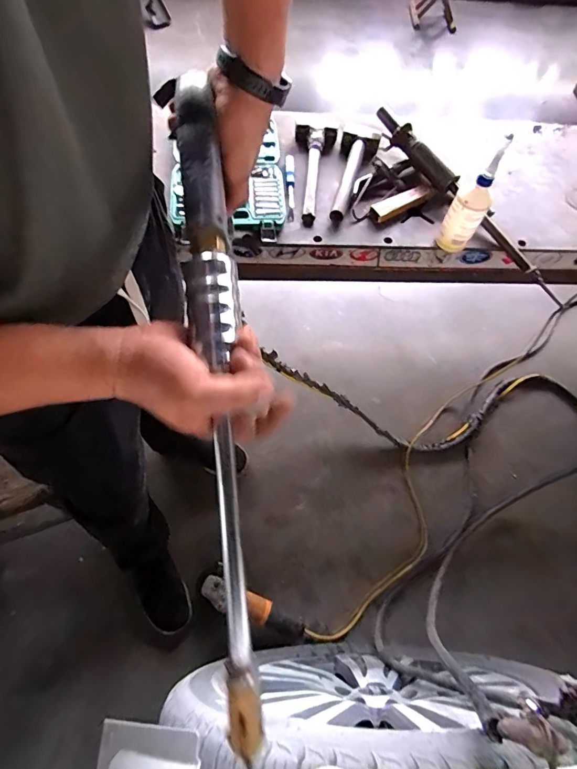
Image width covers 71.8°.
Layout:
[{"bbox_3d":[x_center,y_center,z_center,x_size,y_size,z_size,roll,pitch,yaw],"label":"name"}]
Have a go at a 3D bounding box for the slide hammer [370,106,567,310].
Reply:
[{"bbox_3d":[0.411,-0.443,0.952,0.048,0.069,0.611,-35,81,-21],"label":"slide hammer"}]

